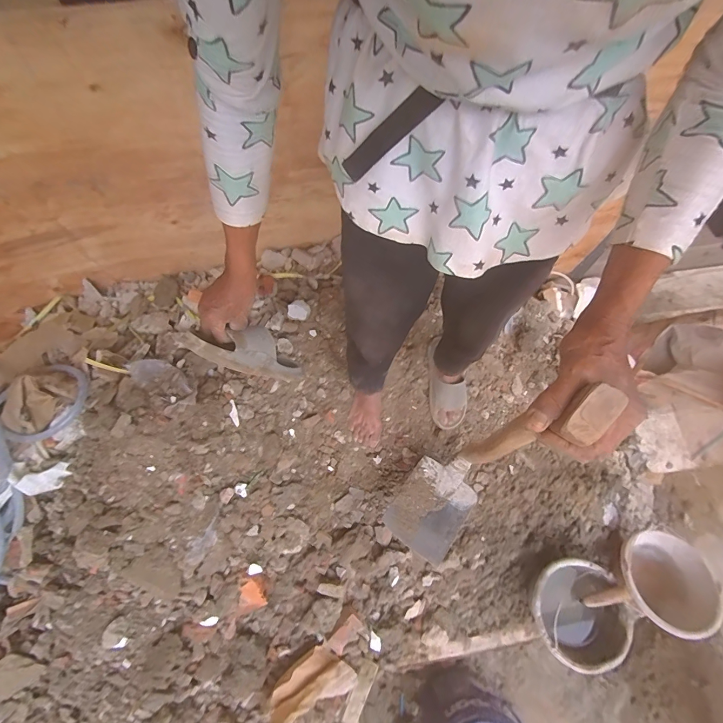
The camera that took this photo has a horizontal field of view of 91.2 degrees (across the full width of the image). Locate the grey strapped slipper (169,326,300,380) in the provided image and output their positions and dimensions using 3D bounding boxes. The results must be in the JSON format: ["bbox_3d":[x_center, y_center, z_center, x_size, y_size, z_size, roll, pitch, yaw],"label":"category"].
[{"bbox_3d":[-0.178,-0.013,0.616,0.054,0.254,0.071,-30,66,21],"label":"grey strapped slipper"}]

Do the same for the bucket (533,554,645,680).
[{"bbox_3d":[0.603,0.700,0.990,0.252,0.129,0.247,0,66,0],"label":"bucket"}]

